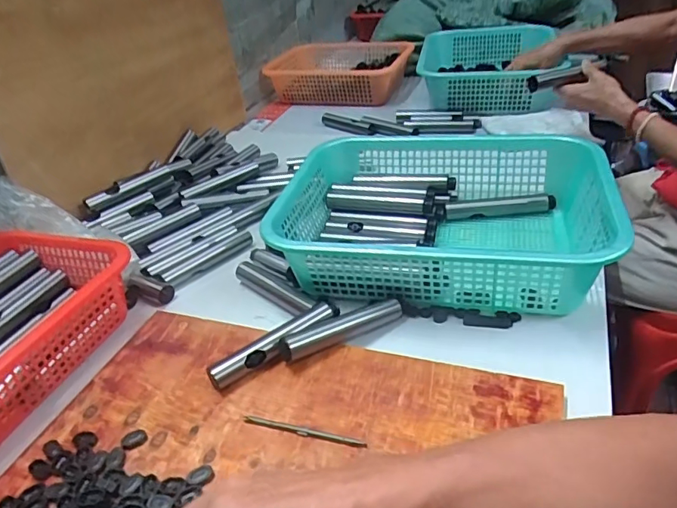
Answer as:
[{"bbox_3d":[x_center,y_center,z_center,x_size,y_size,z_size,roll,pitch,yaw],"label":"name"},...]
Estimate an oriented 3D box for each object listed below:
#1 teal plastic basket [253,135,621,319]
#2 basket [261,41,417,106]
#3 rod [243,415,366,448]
[{"bbox_3d":[0.121,-0.049,0.648,0.391,0.102,0.294,3,37,15],"label":"teal plastic basket"},{"bbox_3d":[0.009,-0.460,1.294,0.318,0.097,0.252,10,38,19],"label":"basket"},{"bbox_3d":[-0.032,0.158,0.453,0.115,0.006,0.008,6,38,18],"label":"rod"}]

